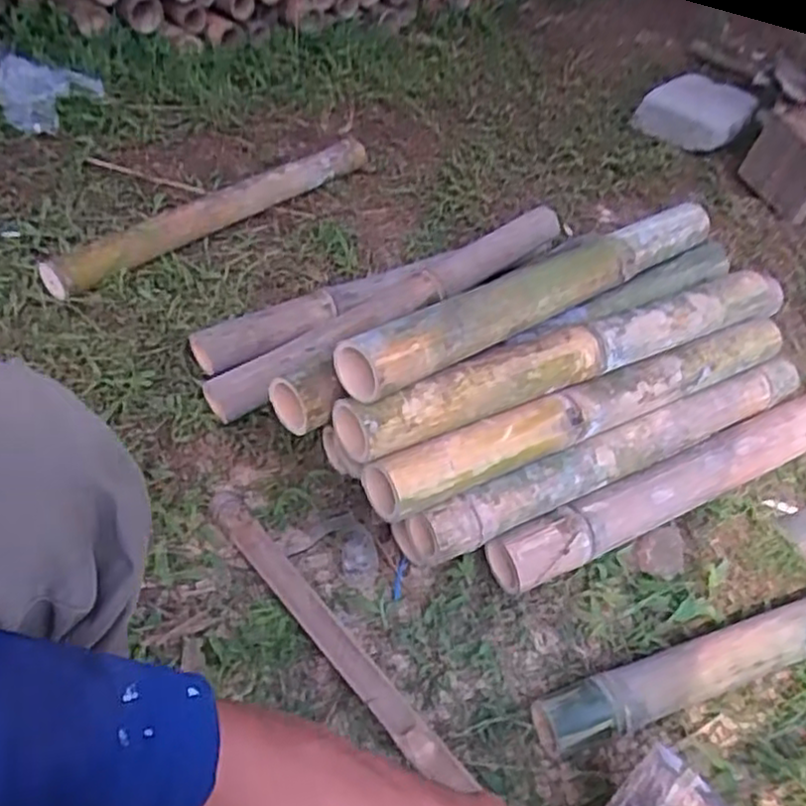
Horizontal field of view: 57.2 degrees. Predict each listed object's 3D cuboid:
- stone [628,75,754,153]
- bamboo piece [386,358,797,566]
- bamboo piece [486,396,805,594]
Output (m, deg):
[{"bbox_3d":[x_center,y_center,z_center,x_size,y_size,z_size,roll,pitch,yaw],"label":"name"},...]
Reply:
[{"bbox_3d":[0.653,-0.650,1.667,0.236,0.117,0.144,24,45,15],"label":"stone"},{"bbox_3d":[0.267,0.049,0.849,0.623,0.051,0.052,-18,50,-26],"label":"bamboo piece"},{"bbox_3d":[0.363,0.087,0.891,0.604,0.075,0.064,-17,49,-25],"label":"bamboo piece"}]

